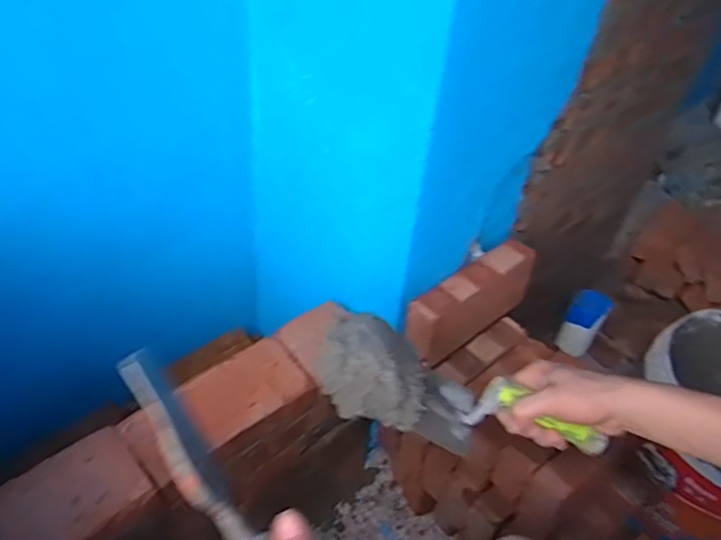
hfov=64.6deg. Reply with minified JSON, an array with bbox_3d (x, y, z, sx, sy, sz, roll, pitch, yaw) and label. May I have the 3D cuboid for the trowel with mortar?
[{"bbox_3d":[0.097,0.128,0.585,0.283,0.073,0.096,22,43,-6],"label":"trowel with mortar"}]

